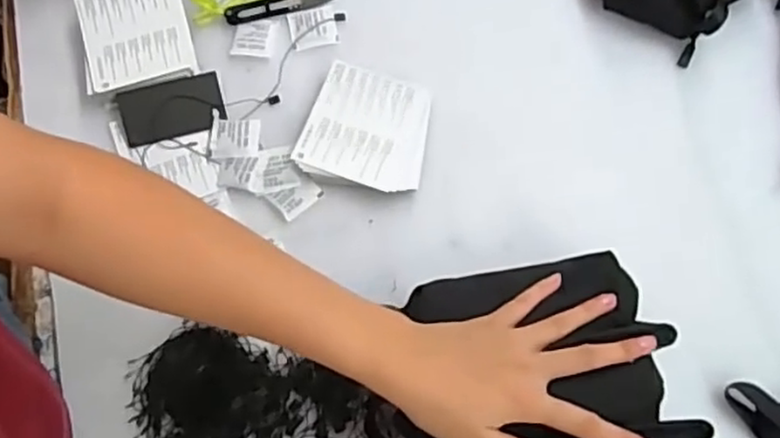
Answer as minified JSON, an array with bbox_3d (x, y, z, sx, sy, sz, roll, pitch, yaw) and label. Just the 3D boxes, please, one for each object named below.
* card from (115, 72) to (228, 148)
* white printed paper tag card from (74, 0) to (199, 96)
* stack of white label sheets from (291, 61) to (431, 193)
[{"bbox_3d":[-0.193,-0.096,0.619,0.090,0.007,0.049,-14,95,0],"label":"card"},{"bbox_3d":[-0.228,-0.162,0.631,0.093,0.026,0.103,-17,71,-5],"label":"white printed paper tag card"},{"bbox_3d":[-0.020,-0.075,0.606,0.105,0.023,0.101,16,74,8],"label":"stack of white label sheets"}]

